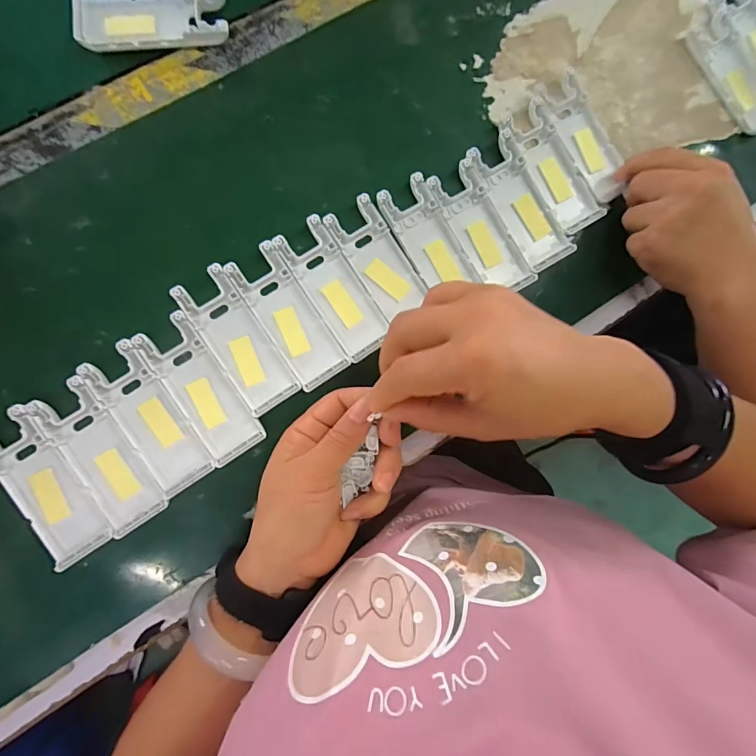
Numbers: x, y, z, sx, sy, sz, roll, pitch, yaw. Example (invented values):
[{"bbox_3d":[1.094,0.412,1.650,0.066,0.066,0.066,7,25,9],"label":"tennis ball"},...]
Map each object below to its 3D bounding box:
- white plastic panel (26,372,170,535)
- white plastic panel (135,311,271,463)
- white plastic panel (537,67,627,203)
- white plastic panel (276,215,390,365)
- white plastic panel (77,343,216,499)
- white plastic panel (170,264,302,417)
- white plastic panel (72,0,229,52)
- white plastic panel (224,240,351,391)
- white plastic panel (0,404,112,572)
[{"bbox_3d":[-0.186,0.053,0.277,0.038,0.009,0.103,-34,92,-8],"label":"white plastic panel"},{"bbox_3d":[-0.122,0.008,0.286,0.039,0.009,0.103,-34,92,-8],"label":"white plastic panel"},{"bbox_3d":[0.164,-0.190,0.328,0.040,0.012,0.102,-32,91,-8],"label":"white plastic panel"},{"bbox_3d":[-0.031,-0.065,0.300,0.038,0.009,0.101,-34,92,-8],"label":"white plastic panel"},{"bbox_3d":[-0.157,0.029,0.281,0.040,0.010,0.102,-34,92,-8],"label":"white plastic panel"},{"bbox_3d":[-0.098,-0.026,0.290,0.039,0.009,0.103,-33,91,-8],"label":"white plastic panel"},{"bbox_3d":[-0.162,-0.259,0.297,0.103,0.009,0.041,-10,88,-8],"label":"white plastic panel"},{"bbox_3d":[-0.063,-0.043,0.296,0.038,0.009,0.102,-33,91,-8],"label":"white plastic panel"},{"bbox_3d":[-0.220,0.072,0.274,0.039,0.014,0.103,-33,91,-8],"label":"white plastic panel"}]

